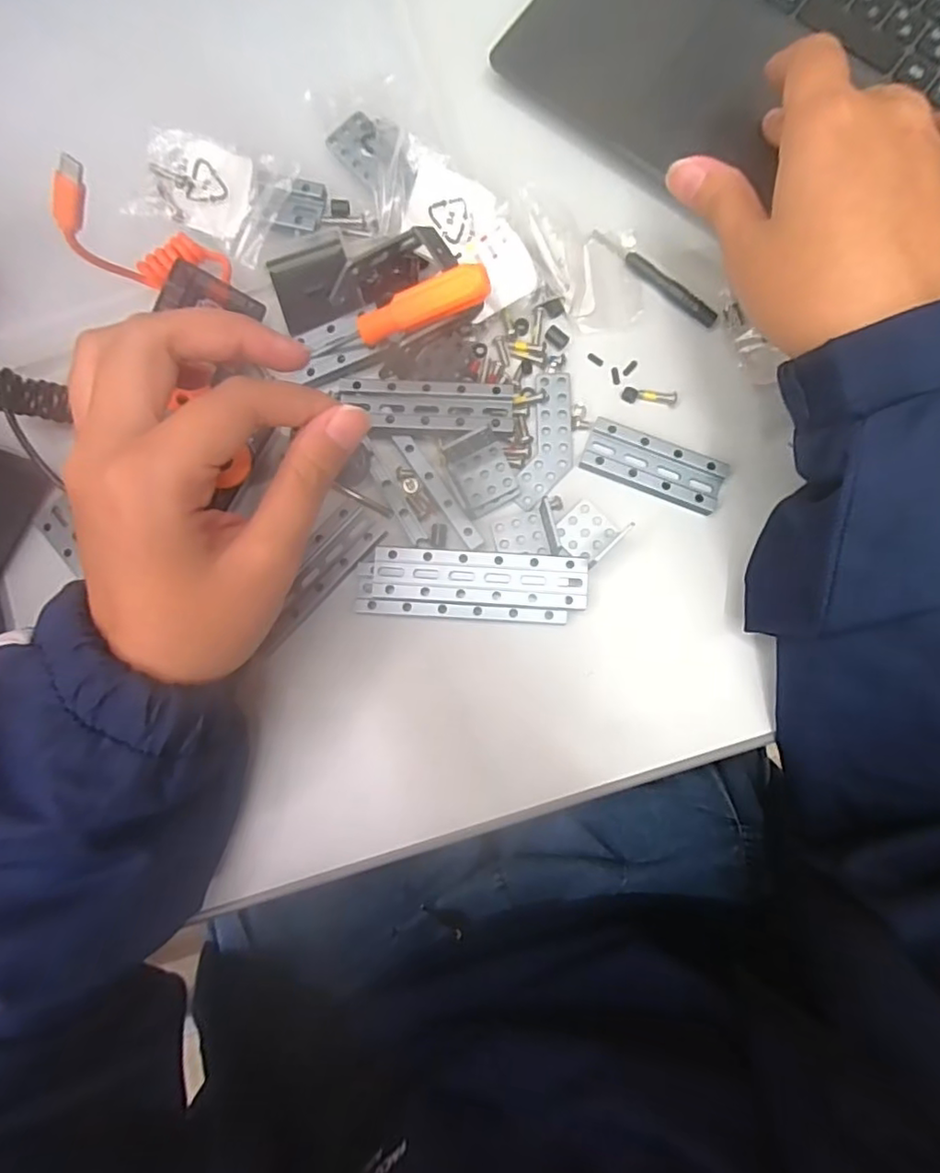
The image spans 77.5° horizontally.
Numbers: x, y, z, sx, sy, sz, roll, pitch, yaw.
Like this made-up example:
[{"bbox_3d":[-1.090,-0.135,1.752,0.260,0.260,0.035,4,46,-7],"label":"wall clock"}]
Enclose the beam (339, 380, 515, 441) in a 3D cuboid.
[{"bbox_3d":[-0.019,-0.081,0.269,0.077,0.013,0.025,1,86,3],"label":"beam"}]

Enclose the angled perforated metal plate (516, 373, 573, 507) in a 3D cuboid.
[{"bbox_3d":[0.038,-0.068,0.275,0.022,0.004,0.065,12,87,3],"label":"angled perforated metal plate"}]

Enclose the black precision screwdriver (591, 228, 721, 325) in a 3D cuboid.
[{"bbox_3d":[0.088,-0.148,0.280,0.072,0.005,0.008,42,89,4],"label":"black precision screwdriver"}]

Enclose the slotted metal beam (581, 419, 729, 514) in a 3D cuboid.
[{"bbox_3d":[0.085,-0.055,0.270,0.063,0.007,0.026,23,87,4],"label":"slotted metal beam"}]

